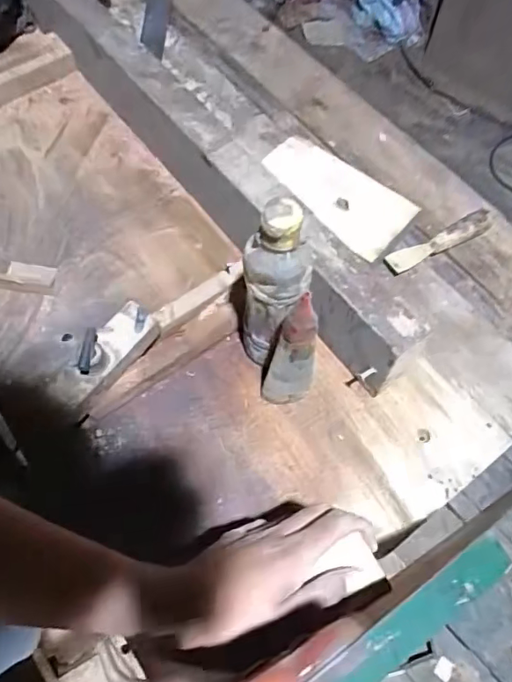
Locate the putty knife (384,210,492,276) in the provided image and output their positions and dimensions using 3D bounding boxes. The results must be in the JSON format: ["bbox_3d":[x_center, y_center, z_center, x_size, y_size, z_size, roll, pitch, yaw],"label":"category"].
[{"bbox_3d":[0.217,-0.115,0.609,0.139,0.021,0.023,-26,71,-10],"label":"putty knife"}]

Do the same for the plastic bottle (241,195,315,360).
[{"bbox_3d":[0.014,-0.043,0.461,0.054,0.200,0.055,-27,71,-11],"label":"plastic bottle"}]

